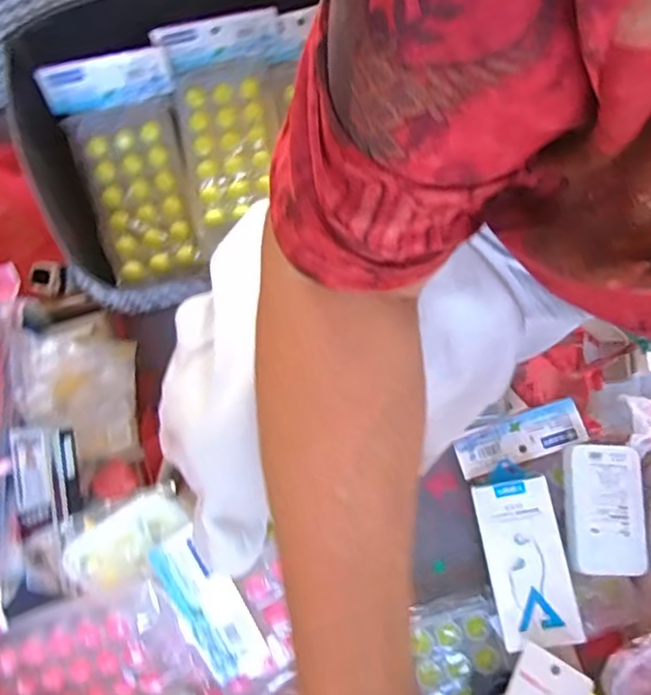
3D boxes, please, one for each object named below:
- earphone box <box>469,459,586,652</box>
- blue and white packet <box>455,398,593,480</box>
[{"bbox_3d":[0.217,0.225,0.668,0.082,0.039,0.185,-10,79,-1],"label":"earphone box"},{"bbox_3d":[0.226,0.106,0.708,0.146,0.020,0.052,-19,79,-3],"label":"blue and white packet"}]

